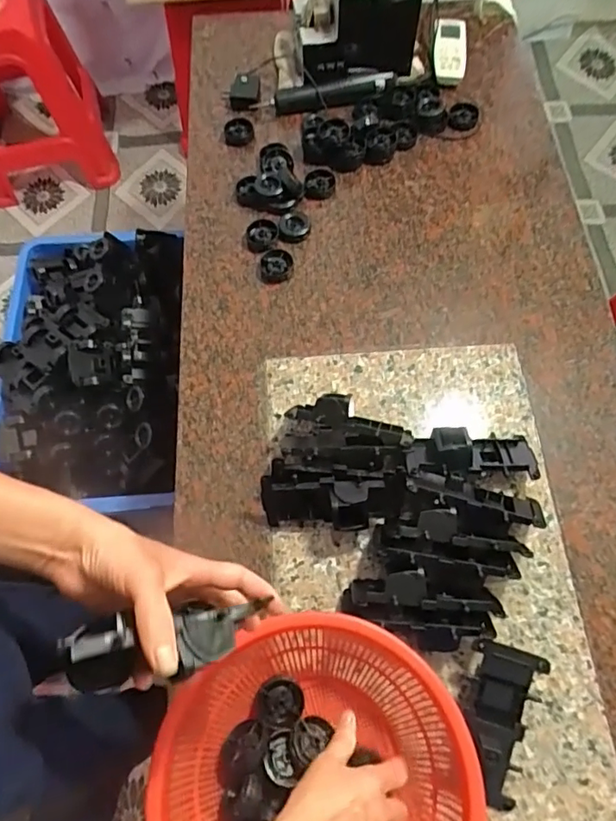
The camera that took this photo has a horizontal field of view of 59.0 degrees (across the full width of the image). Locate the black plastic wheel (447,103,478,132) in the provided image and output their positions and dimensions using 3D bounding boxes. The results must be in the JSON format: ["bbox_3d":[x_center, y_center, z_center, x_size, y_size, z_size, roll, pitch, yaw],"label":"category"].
[{"bbox_3d":[0.256,-0.483,0.899,0.044,0.016,0.058,24,68,12],"label":"black plastic wheel"}]

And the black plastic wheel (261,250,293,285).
[{"bbox_3d":[-0.044,-0.204,0.773,0.046,0.015,0.051,-4,65,0],"label":"black plastic wheel"}]

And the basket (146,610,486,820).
[{"bbox_3d":[0.007,0.334,0.493,0.267,0.115,0.267,-1,65,2],"label":"basket"}]

